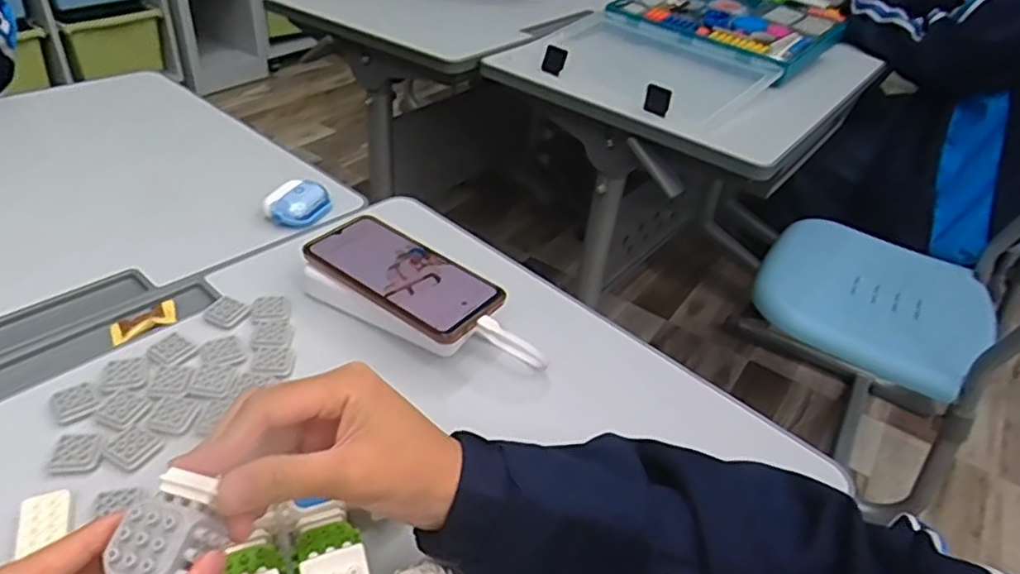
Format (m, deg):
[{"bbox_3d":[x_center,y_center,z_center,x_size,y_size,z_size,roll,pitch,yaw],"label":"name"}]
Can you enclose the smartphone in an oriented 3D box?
[{"bbox_3d":[-0.085,-0.011,0.530,0.158,0.011,0.078,28,42,25],"label":"smartphone"}]

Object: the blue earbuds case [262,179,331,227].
[{"bbox_3d":[-0.208,-0.082,0.647,0.042,0.026,0.059,13,38,8],"label":"blue earbuds case"}]

